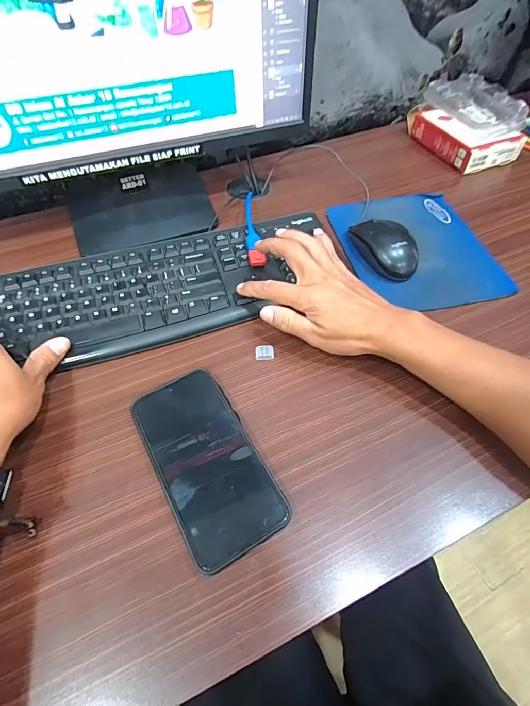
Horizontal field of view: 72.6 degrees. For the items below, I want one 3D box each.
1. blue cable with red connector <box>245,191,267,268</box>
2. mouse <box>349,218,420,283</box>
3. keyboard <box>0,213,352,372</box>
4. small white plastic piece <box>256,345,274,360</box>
[{"bbox_3d":[-0.015,-0.160,0.455,0.019,0.013,0.134,-5,58,-3],"label":"blue cable with red connector"},{"bbox_3d":[0.147,-0.131,0.443,0.051,0.040,0.096,-23,59,-15],"label":"mouse"},{"bbox_3d":[-0.115,-0.075,0.417,0.413,0.018,0.144,-14,57,-10],"label":"keyboard"},{"bbox_3d":[0.000,-0.001,0.373,0.019,0.007,0.015,-1,56,0],"label":"small white plastic piece"}]

